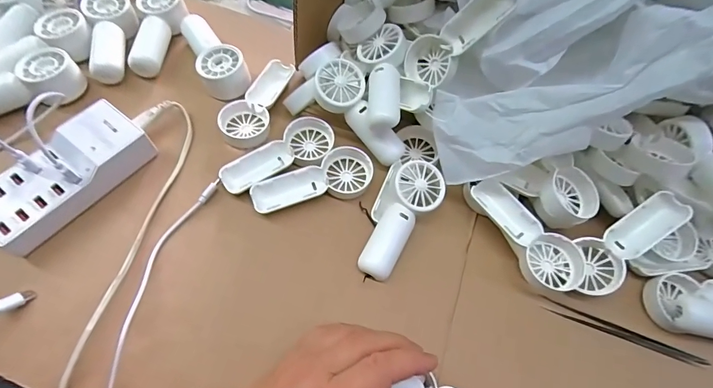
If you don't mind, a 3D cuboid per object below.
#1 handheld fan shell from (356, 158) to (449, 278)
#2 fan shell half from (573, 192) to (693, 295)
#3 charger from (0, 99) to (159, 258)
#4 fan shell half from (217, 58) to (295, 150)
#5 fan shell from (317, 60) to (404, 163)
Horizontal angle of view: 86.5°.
[{"bbox_3d":[0.041,0.023,0.332,0.041,0.027,0.109,27,70,7],"label":"handheld fan shell"},{"bbox_3d":[0.227,0.039,0.323,0.041,0.019,0.106,45,98,13],"label":"fan shell half"},{"bbox_3d":[-0.248,-0.020,0.320,0.061,0.031,0.131,38,65,14],"label":"charger"},{"bbox_3d":[-0.101,-0.097,0.389,0.043,0.022,0.109,17,62,3],"label":"fan shell half"},{"bbox_3d":[0.003,-0.075,0.353,0.048,0.022,0.108,-40,98,-16],"label":"fan shell"}]

